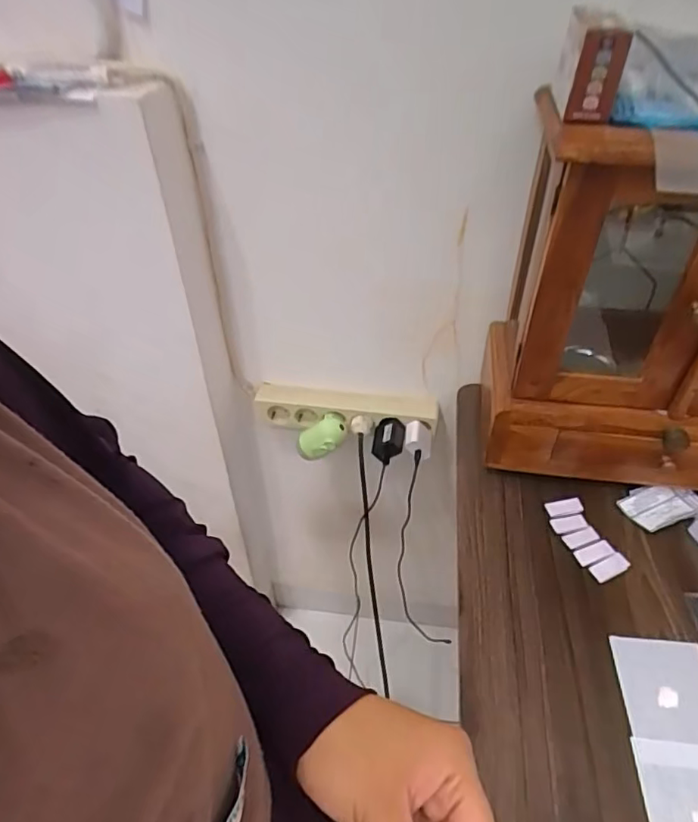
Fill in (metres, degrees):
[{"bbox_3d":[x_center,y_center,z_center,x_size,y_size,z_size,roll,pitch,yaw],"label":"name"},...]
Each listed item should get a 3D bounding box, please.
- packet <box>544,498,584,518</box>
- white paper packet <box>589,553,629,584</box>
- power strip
[{"bbox_3d":[0.255,0.115,0.655,0.044,0.004,0.021,-9,41,-9],"label":"packet"},{"bbox_3d":[0.282,0.169,0.595,0.041,0.008,0.021,-18,44,-19],"label":"white paper packet"},{"bbox_3d":[-0.006,0.005,0.884,0.289,0.061,0.051,5,41,7],"label":"power strip"}]

